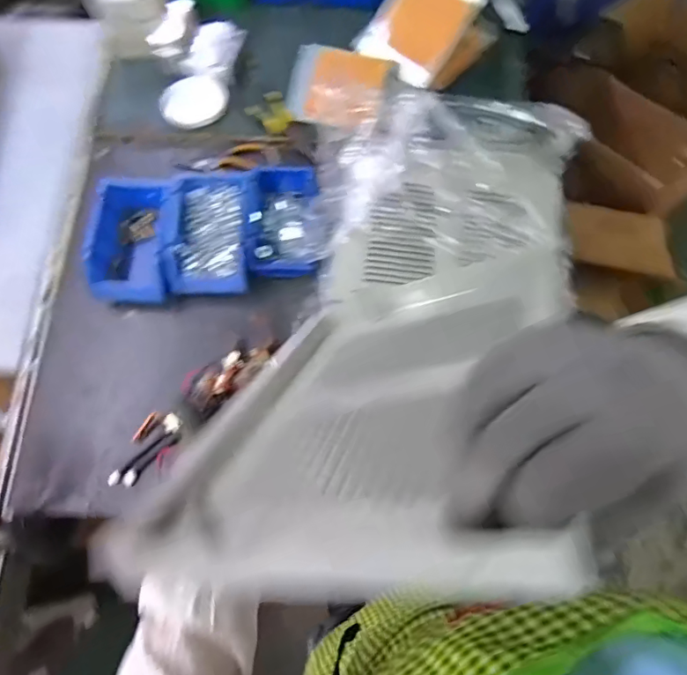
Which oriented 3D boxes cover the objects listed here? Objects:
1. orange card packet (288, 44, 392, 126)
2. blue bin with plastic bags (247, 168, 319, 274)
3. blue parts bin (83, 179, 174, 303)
[{"bbox_3d":[-0.014,-0.445,0.900,0.175,0.028,0.119,18,106,10],"label":"orange card packet"},{"bbox_3d":[-0.093,-0.180,0.794,0.103,0.077,0.183,2,72,0],"label":"blue bin with plastic bags"},{"bbox_3d":[-0.316,-0.148,0.768,0.114,0.071,0.181,2,72,0],"label":"blue parts bin"}]

